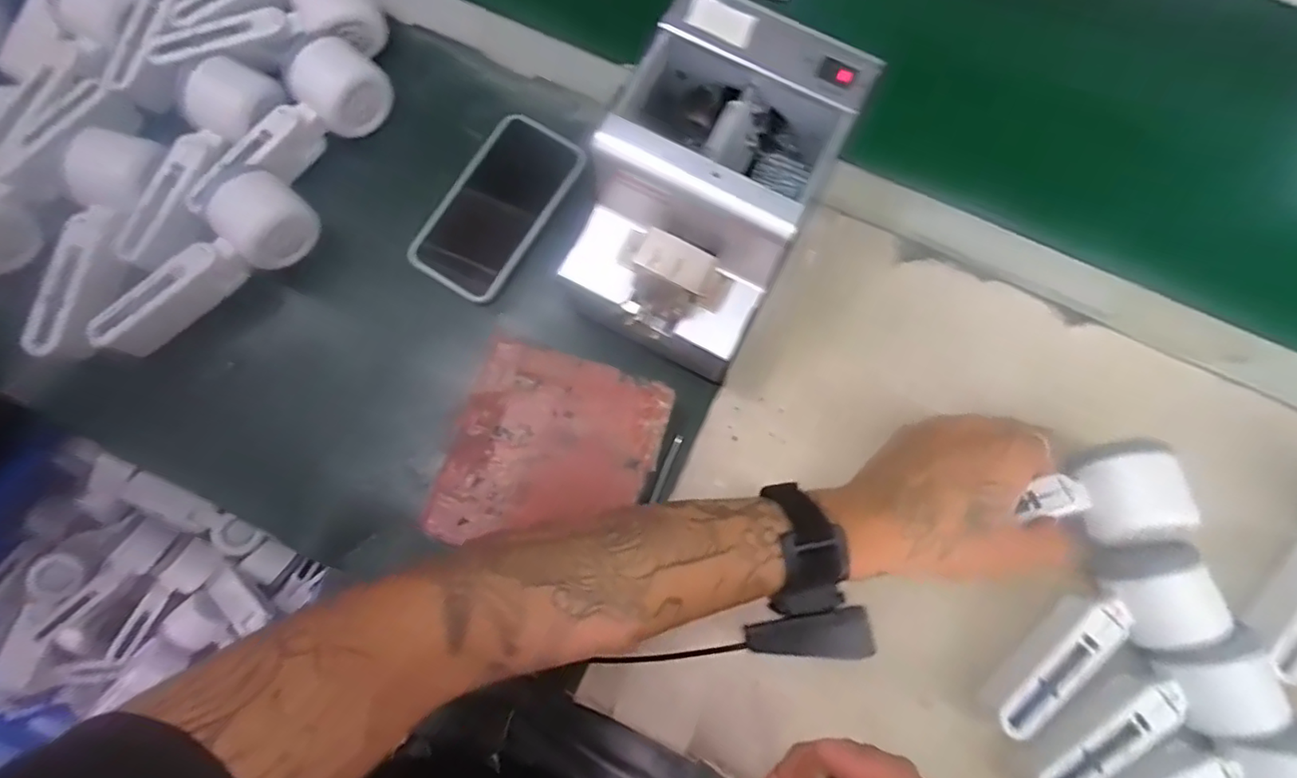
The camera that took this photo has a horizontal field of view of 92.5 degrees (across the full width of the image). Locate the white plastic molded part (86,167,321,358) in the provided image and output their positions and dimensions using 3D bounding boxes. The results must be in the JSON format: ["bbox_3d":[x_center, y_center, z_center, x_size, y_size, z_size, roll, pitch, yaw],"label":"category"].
[{"bbox_3d":[-0.320,-0.091,0.448,0.164,0.052,0.059,-39,80,-7],"label":"white plastic molded part"}]

